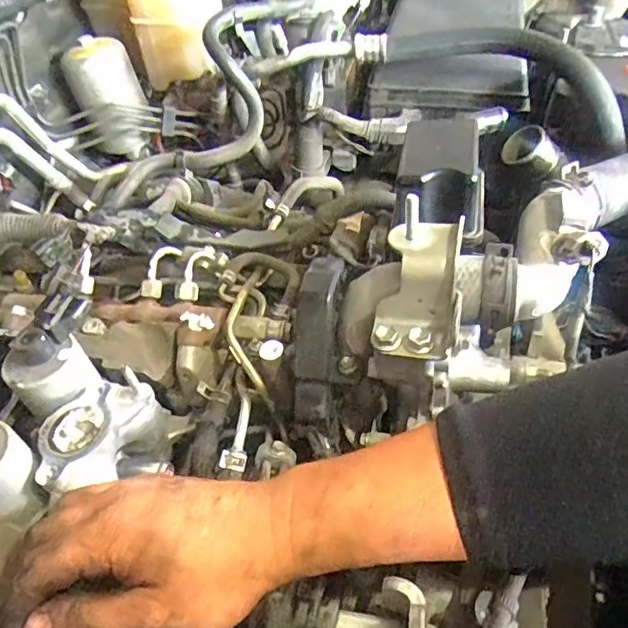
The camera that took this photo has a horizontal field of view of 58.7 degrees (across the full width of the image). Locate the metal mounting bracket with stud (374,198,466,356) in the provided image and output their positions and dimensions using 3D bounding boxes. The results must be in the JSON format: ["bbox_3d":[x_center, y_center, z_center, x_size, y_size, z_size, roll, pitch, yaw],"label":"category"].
[{"bbox_3d":[0.071,-0.021,0.369,0.052,0.031,0.097,8,88,15],"label":"metal mounting bracket with stud"}]

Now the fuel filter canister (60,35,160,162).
[{"bbox_3d":[-0.243,-0.258,0.693,0.085,0.135,0.075,-28,49,-19],"label":"fuel filter canister"}]

